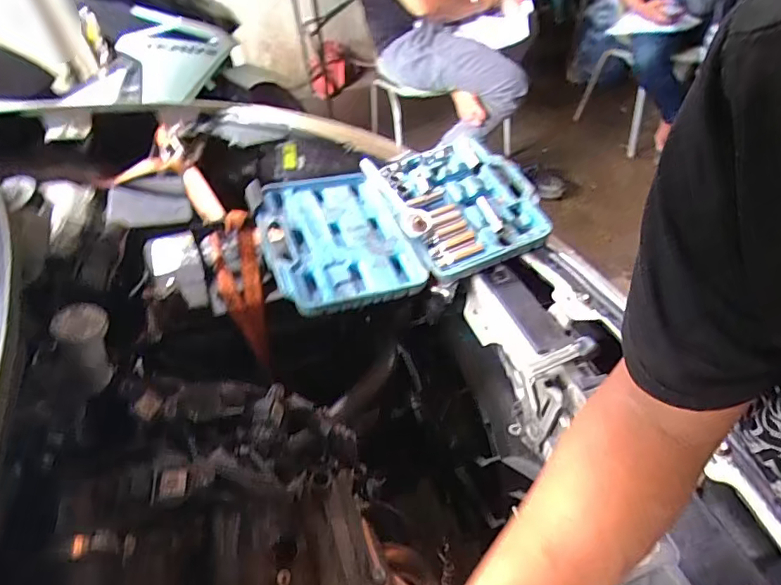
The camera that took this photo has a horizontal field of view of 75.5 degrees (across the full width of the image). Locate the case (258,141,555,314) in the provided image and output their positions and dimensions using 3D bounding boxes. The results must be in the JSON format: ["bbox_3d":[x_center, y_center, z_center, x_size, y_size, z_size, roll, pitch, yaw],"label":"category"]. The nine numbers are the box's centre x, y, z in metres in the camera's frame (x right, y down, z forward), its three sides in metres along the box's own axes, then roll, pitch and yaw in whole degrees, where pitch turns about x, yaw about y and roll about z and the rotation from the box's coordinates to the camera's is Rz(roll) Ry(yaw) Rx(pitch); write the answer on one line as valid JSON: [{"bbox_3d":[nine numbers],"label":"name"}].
[{"bbox_3d":[0.012,-0.111,0.732,0.389,0.055,0.254,-18,46,-12],"label":"case"}]

